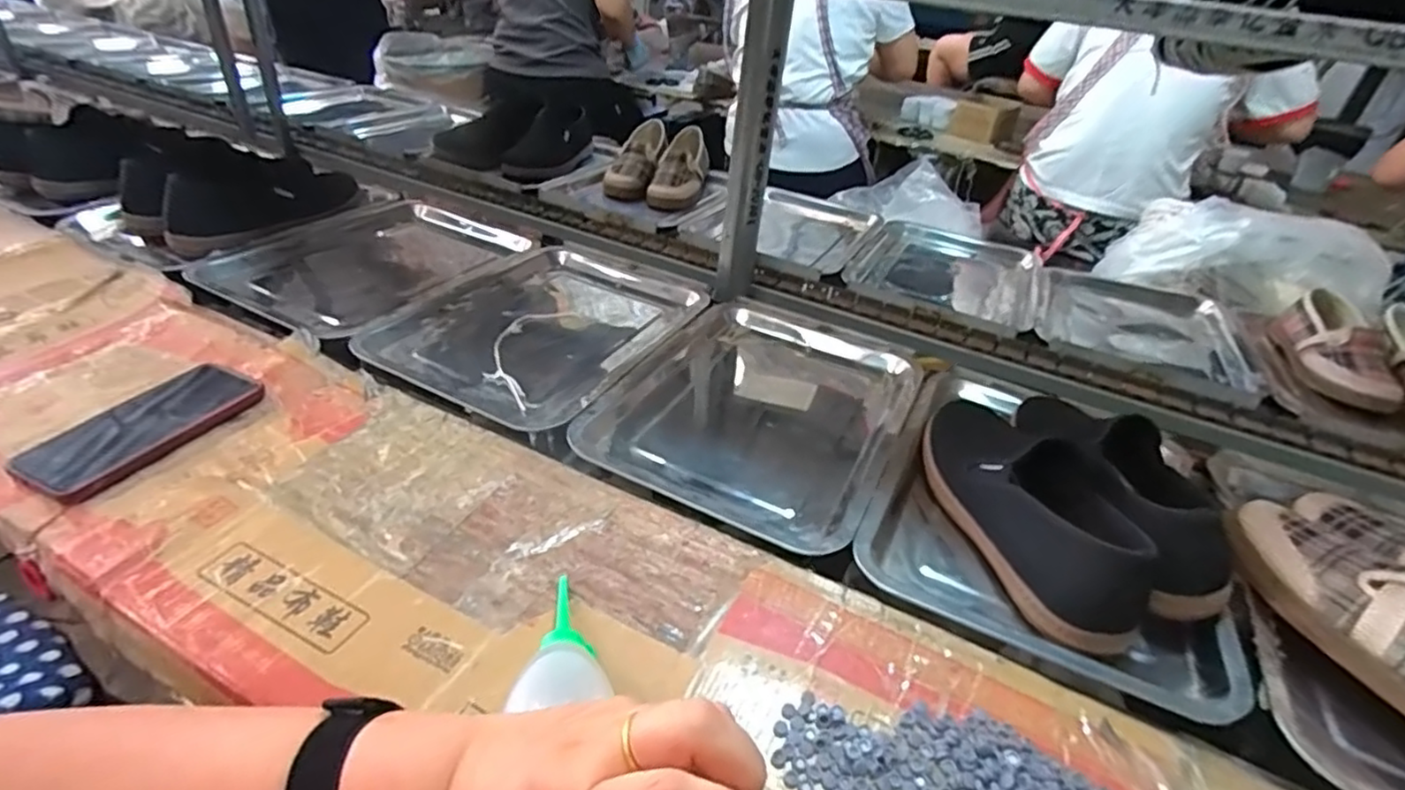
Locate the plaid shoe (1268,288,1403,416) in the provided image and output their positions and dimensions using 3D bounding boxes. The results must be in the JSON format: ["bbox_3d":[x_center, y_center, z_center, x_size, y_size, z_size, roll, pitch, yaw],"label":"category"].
[{"bbox_3d":[0.846,-0.065,0.870,0.083,0.077,0.211,19,36,16],"label":"plaid shoe"}]

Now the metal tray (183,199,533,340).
[{"bbox_3d":[-0.425,-0.179,0.875,0.275,0.043,0.369,19,36,16],"label":"metal tray"}]

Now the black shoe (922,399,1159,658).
[{"bbox_3d":[0.262,0.079,0.534,0.094,0.091,0.247,-1,36,-13],"label":"black shoe"}]

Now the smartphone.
[{"bbox_3d":[-0.459,0.025,0.545,0.082,0.011,0.162,19,36,15],"label":"smartphone"}]

